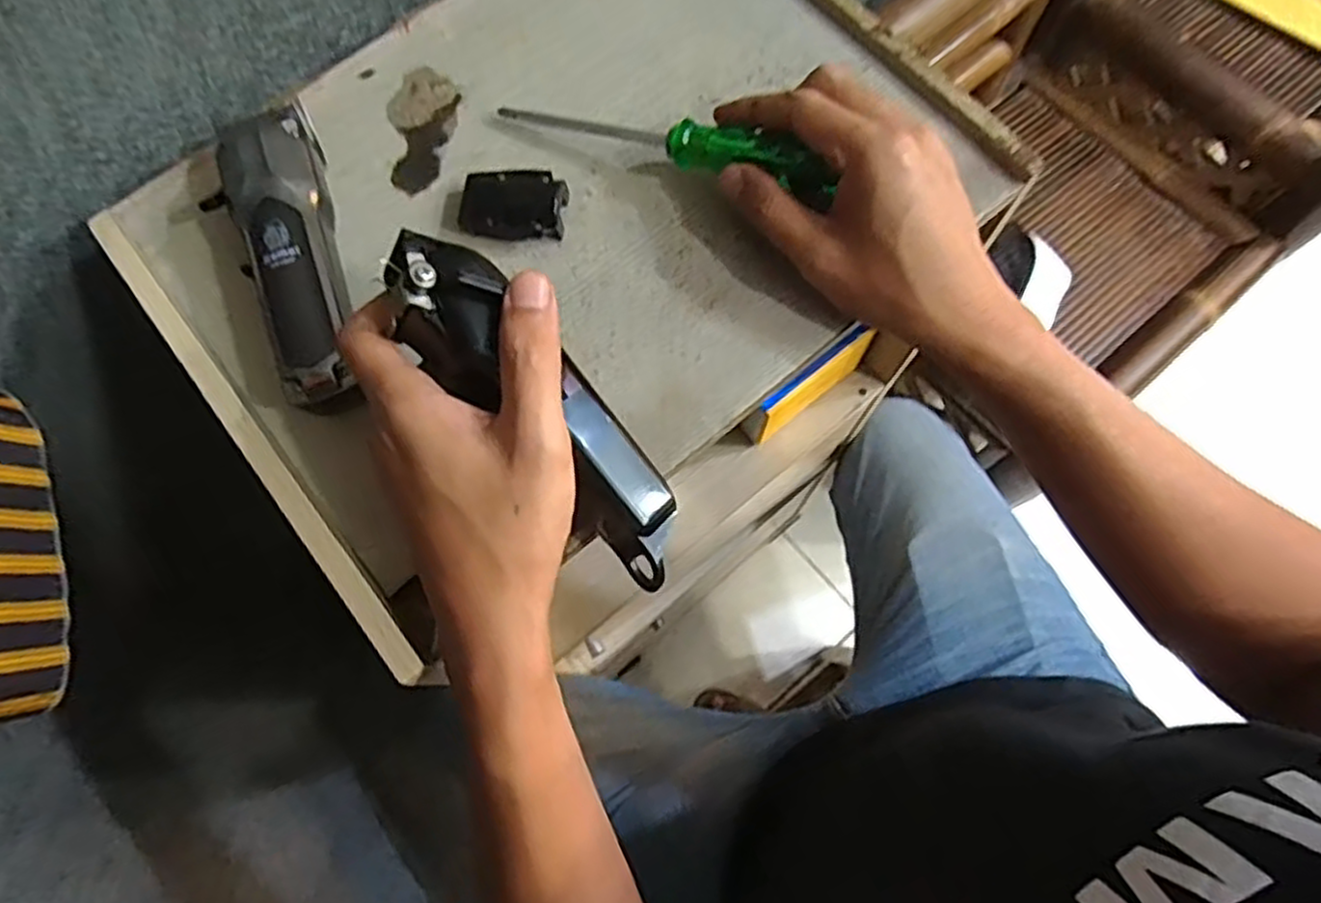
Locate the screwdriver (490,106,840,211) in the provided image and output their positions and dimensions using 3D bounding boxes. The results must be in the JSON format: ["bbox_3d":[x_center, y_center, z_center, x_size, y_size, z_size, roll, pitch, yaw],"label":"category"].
[{"bbox_3d":[0.002,-0.160,0.385,0.181,0.022,0.022,21,74,21],"label":"screwdriver"}]

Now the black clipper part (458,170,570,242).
[{"bbox_3d":[-0.076,-0.127,0.387,0.053,0.014,0.038,3,72,3],"label":"black clipper part"}]

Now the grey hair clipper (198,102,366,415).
[{"bbox_3d":[-0.177,-0.097,0.361,0.051,0.040,0.164,-24,73,-5],"label":"grey hair clipper"}]

